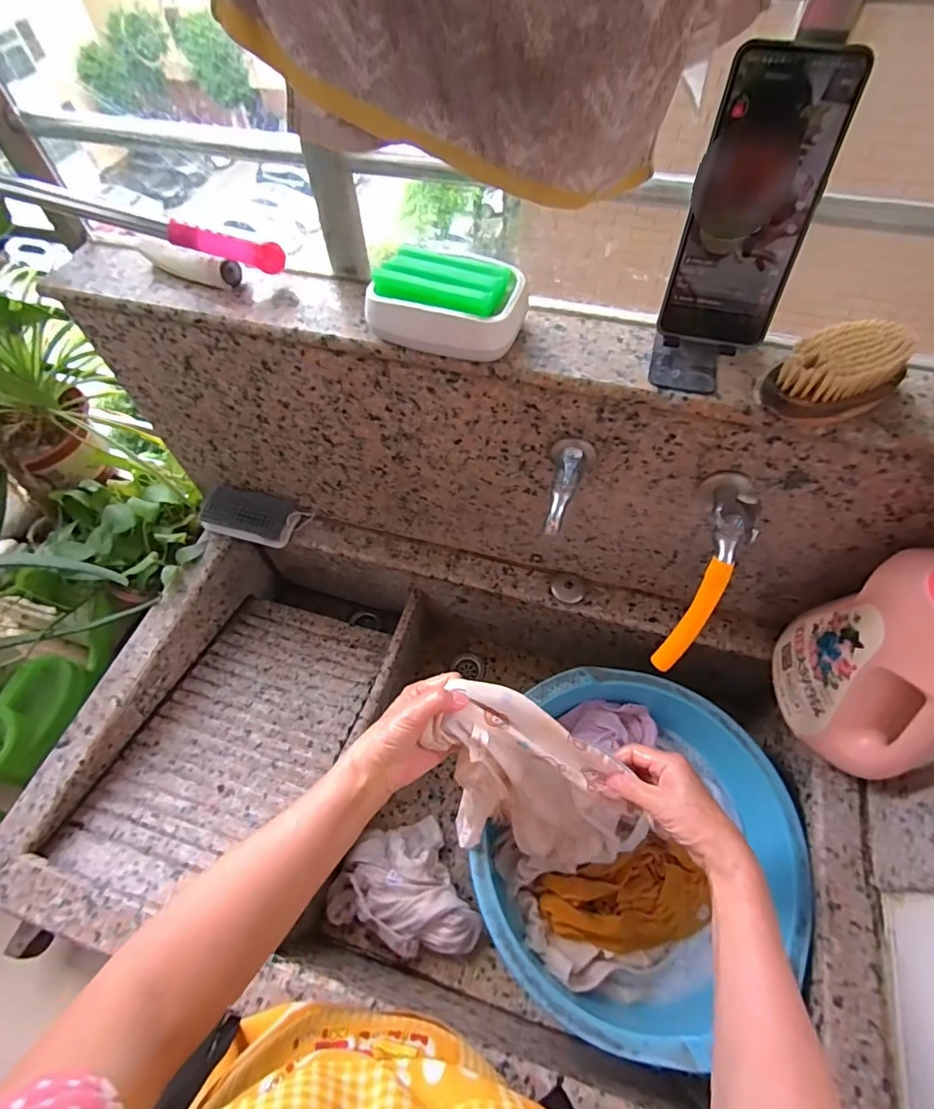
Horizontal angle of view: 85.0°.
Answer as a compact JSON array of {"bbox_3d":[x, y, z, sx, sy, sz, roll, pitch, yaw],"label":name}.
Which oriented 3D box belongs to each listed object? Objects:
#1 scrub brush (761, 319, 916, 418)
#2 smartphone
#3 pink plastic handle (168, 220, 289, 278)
[{"bbox_3d":[0.288,-0.142,0.395,0.103,0.036,0.059,-28,61,-15],"label":"scrub brush"},{"bbox_3d":[0.191,-0.231,0.343,0.077,0.163,0.008,14,33,10],"label":"smartphone"},{"bbox_3d":[-0.232,-0.301,0.499,0.102,0.028,0.025,7,56,-17],"label":"pink plastic handle"}]

